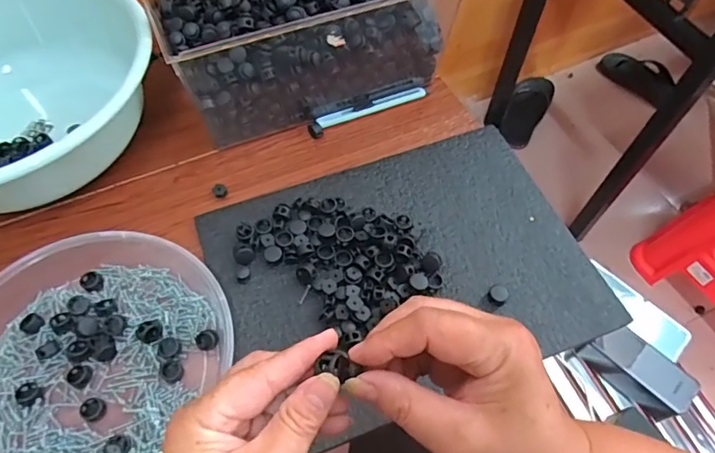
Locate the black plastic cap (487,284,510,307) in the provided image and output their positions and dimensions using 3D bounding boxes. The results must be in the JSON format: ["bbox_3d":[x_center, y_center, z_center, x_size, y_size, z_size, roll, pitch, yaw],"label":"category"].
[{"bbox_3d":[0.125,0.060,0.455,0.017,0.010,0.019,34,66,17],"label":"black plastic cap"}]

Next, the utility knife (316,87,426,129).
[{"bbox_3d":[0.017,-0.138,0.591,0.133,0.007,0.018,-22,63,-12],"label":"utility knife"}]

